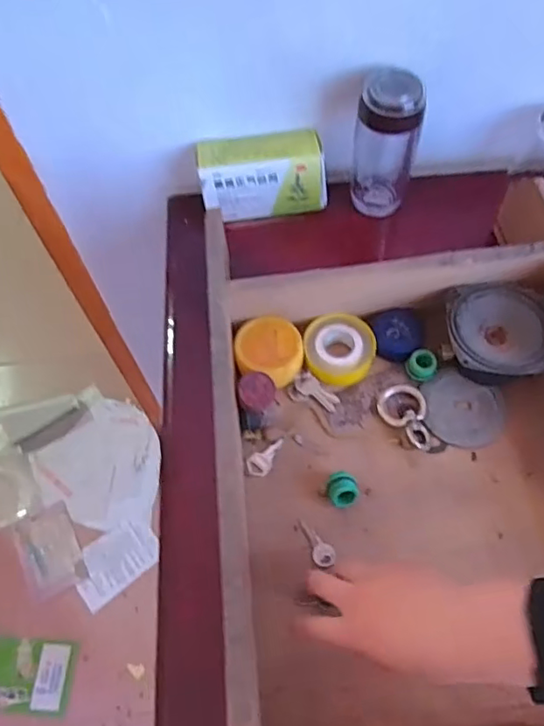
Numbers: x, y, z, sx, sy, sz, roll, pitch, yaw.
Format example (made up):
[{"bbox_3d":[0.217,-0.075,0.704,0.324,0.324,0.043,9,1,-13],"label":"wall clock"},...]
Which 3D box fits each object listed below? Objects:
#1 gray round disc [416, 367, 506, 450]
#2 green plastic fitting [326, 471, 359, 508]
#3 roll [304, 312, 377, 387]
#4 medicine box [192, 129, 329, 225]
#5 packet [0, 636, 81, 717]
[{"bbox_3d":[0.189,0.046,0.579,0.085,0.007,0.075,27,64,14],"label":"gray round disc"},{"bbox_3d":[0.064,0.117,0.531,0.027,0.022,0.029,0,61,0],"label":"green plastic fitting"},{"bbox_3d":[0.071,-0.016,0.596,0.070,0.027,0.071,0,61,0],"label":"roll"},{"bbox_3d":[-0.013,-0.236,0.716,0.152,0.084,0.065,-10,61,-3],"label":"medicine box"},{"bbox_3d":[-0.569,0.719,1.324,0.216,0.032,0.149,3,61,1],"label":"packet"}]

